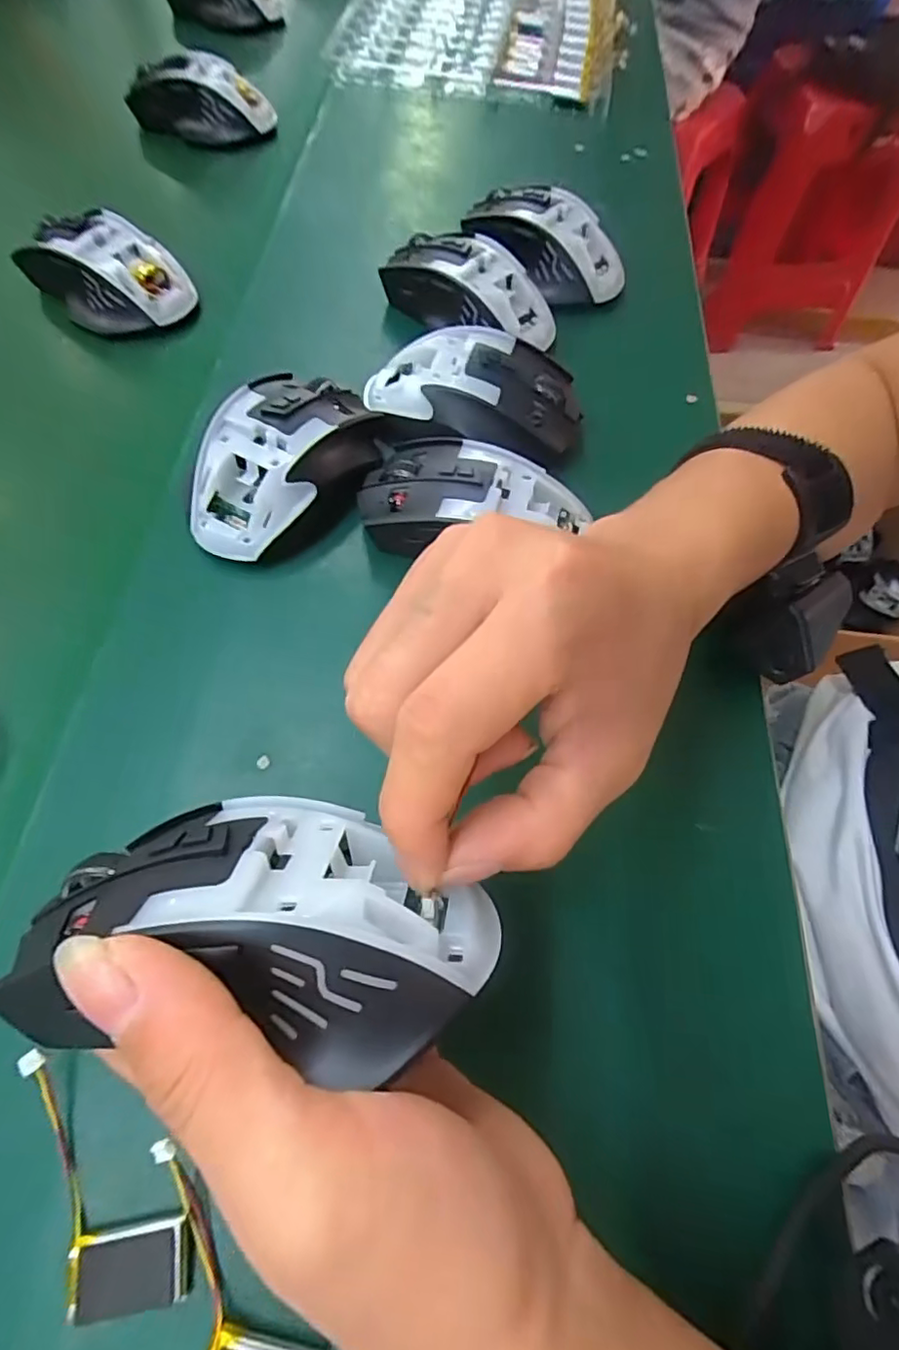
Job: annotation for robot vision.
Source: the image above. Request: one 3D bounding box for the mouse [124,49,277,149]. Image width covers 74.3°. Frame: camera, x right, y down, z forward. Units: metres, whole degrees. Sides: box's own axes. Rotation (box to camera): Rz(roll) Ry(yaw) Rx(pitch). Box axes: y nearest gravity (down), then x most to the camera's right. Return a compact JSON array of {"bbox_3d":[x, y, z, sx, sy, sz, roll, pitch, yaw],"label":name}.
[{"bbox_3d":[-0.200,-0.462,0.476,0.104,0.041,0.054,16,64,6],"label":"mouse"}]

